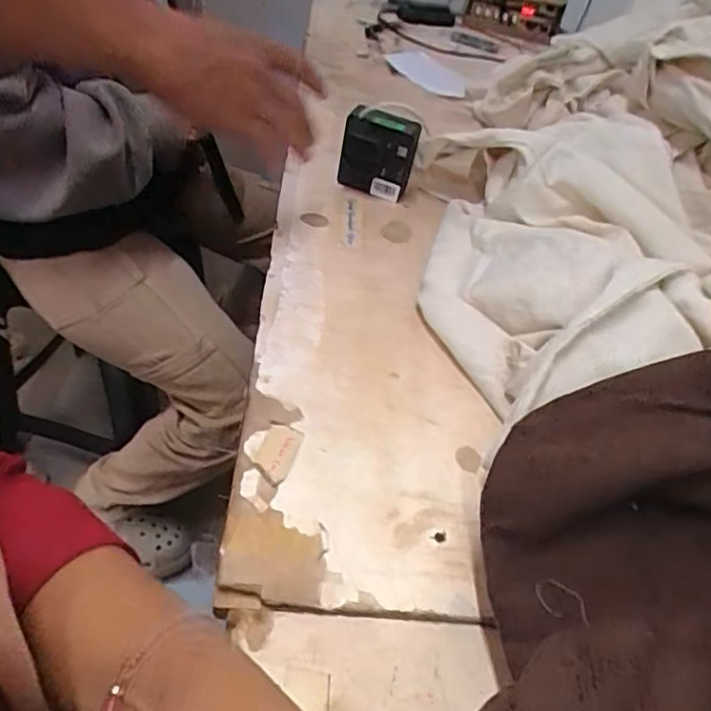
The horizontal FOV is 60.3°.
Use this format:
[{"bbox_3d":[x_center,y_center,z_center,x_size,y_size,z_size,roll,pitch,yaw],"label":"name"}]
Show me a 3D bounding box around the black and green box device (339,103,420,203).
[{"bbox_3d":[0.023,-0.208,0.640,0.089,0.090,0.024,28,46,16],"label":"black and green box device"}]

